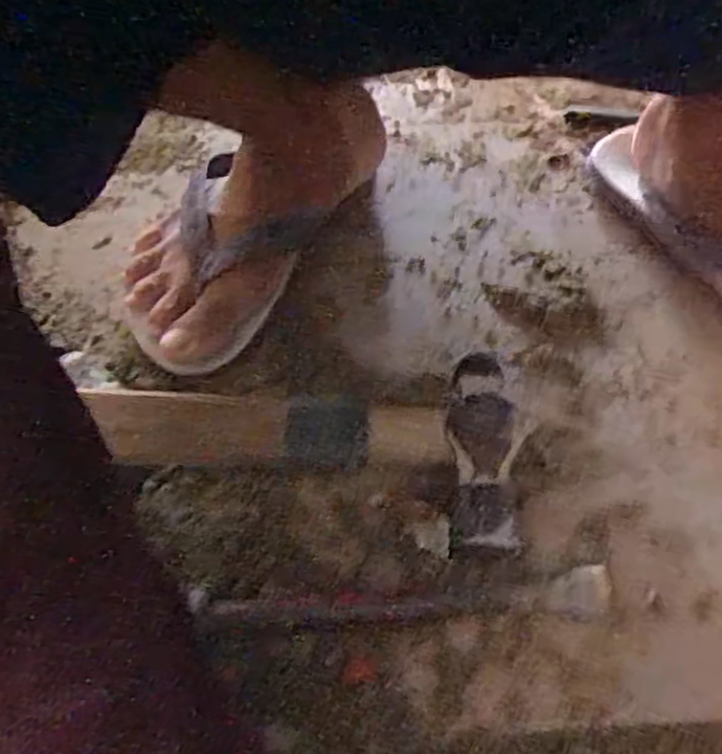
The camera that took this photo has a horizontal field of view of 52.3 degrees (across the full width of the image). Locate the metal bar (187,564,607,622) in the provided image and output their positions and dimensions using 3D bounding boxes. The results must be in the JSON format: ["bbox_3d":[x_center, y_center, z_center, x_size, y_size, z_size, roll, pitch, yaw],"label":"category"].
[{"bbox_3d":[0.020,0.108,0.362,0.202,0.007,0.022,0,56,-2],"label":"metal bar"}]

